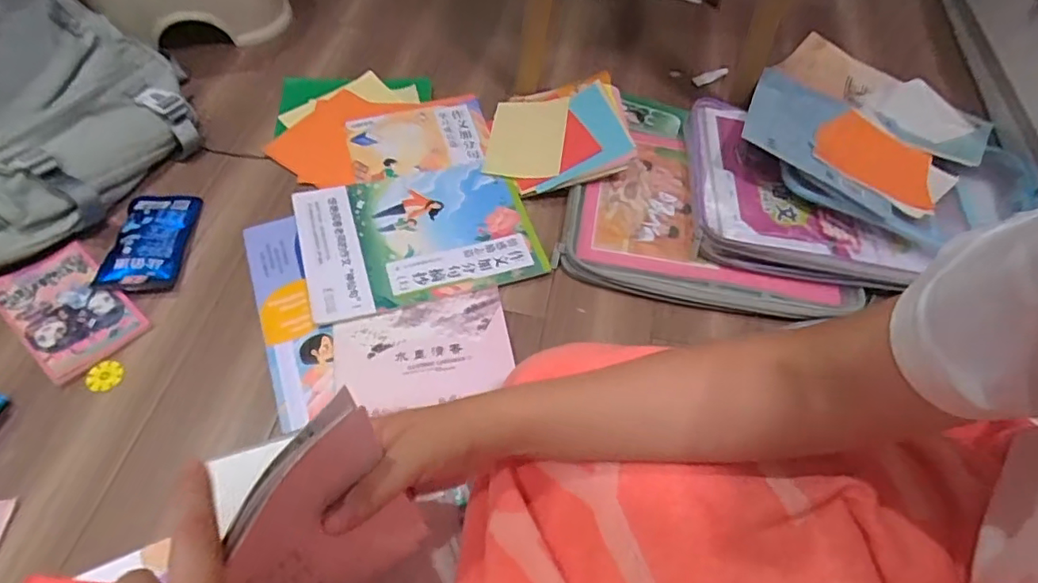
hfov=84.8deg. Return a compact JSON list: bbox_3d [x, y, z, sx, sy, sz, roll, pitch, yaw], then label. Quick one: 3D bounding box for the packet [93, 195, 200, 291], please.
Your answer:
[{"bbox_3d":[-0.410,-0.057,0.630,0.075,0.010,0.135,-1,57,-5],"label":"packet"}]

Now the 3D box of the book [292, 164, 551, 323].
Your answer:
[{"bbox_3d":[-0.116,-0.069,0.652,0.252,0.010,0.180,-13,58,-12],"label":"book"}]

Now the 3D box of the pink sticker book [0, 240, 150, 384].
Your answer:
[{"bbox_3d":[-0.462,0.015,0.580,0.153,0.006,0.091,37,62,19],"label":"pink sticker book"}]

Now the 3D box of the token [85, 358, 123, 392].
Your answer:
[{"bbox_3d":[-0.401,0.081,0.552,0.032,0.005,0.032,2,56,-3],"label":"token"}]

